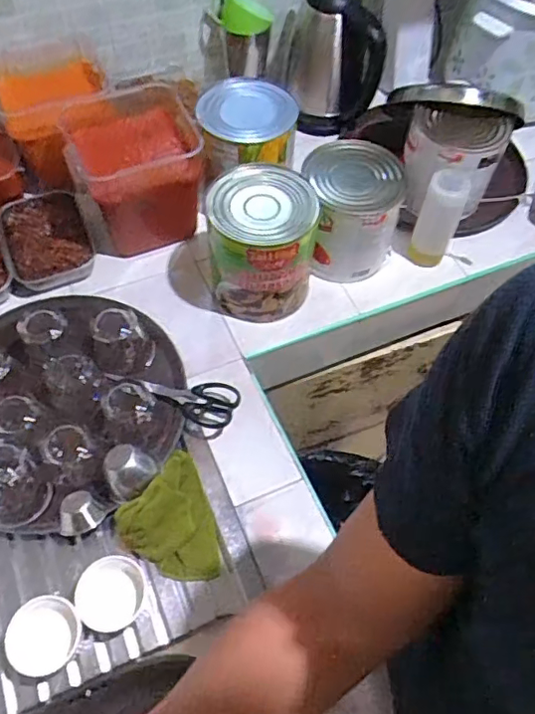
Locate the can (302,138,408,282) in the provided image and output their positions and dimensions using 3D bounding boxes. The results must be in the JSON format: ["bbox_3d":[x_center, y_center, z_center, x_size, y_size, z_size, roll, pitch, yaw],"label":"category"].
[{"bbox_3d":[0.127,-0.228,0.876,0.148,0.150,0.158,2,59,-2],"label":"can"}]

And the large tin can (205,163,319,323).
[{"bbox_3d":[-0.011,-0.163,0.824,0.141,0.177,0.144,1,59,-2],"label":"large tin can"}]

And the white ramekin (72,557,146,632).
[{"bbox_3d":[-0.182,0.274,0.654,0.068,0.035,0.079,10,59,3],"label":"white ramekin"}]

